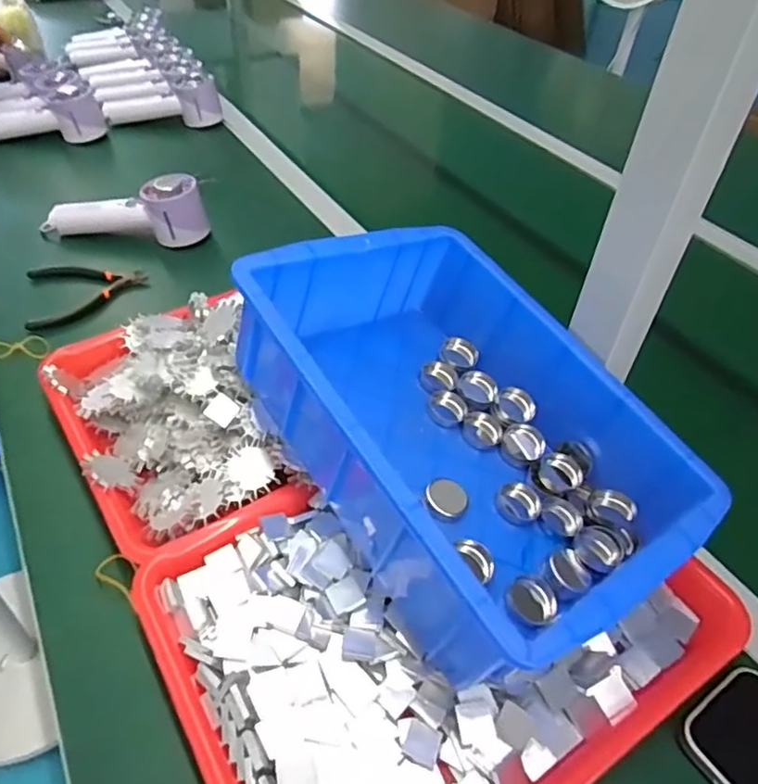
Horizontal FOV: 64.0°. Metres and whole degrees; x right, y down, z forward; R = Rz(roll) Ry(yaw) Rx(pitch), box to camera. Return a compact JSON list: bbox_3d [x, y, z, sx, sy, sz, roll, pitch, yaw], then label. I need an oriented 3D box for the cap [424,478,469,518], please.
[{"bbox_3d":[0.045,0.072,0.408,0.028,0.008,0.027,3,45,-3],"label":"cap"}]

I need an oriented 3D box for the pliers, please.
[{"bbox_3d":[-0.316,-0.111,0.659,0.121,0.015,0.105,-17,49,-22],"label":"pliers"}]

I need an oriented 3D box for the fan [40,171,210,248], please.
[{"bbox_3d":[-0.299,-0.211,0.712,0.187,0.065,0.059,-5,46,-11],"label":"fan"}]

